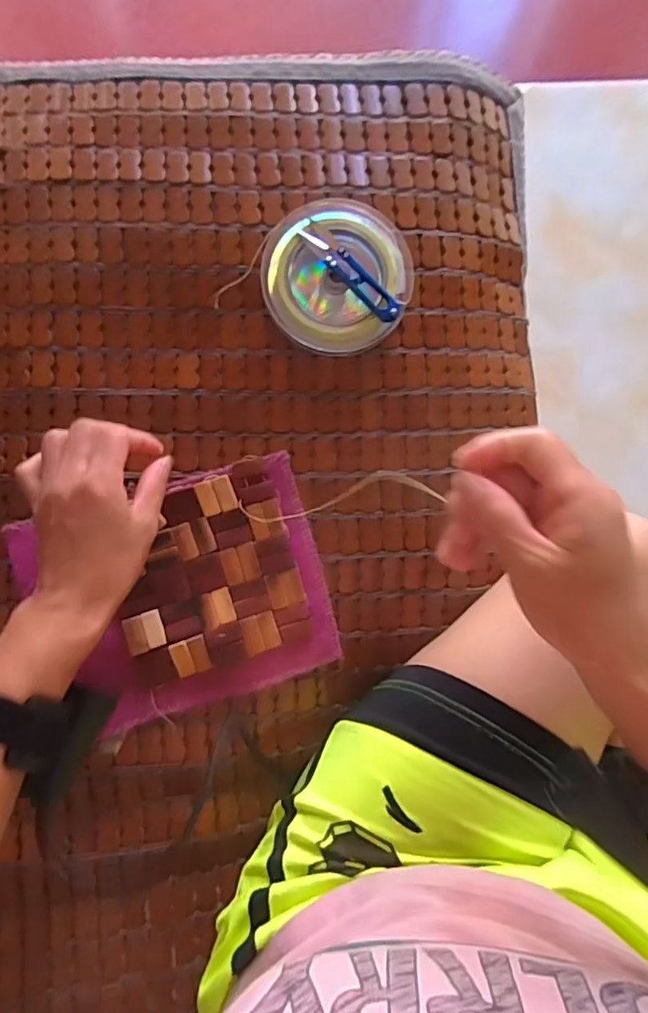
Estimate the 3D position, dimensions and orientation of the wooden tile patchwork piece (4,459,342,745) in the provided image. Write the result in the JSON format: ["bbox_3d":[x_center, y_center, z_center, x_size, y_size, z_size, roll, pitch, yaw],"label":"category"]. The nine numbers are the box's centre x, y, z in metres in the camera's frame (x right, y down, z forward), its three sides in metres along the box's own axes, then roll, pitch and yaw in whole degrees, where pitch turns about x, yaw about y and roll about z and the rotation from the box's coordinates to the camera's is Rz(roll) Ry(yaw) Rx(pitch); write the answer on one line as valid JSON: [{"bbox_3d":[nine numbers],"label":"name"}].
[{"bbox_3d":[-0.111,0.069,0.436,0.219,0.021,0.169,-17,87,-2],"label":"wooden tile patchwork piece"}]

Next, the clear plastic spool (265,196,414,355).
[{"bbox_3d":[0.011,-0.179,0.438,0.112,0.022,0.116,0,87,-1],"label":"clear plastic spool"}]

